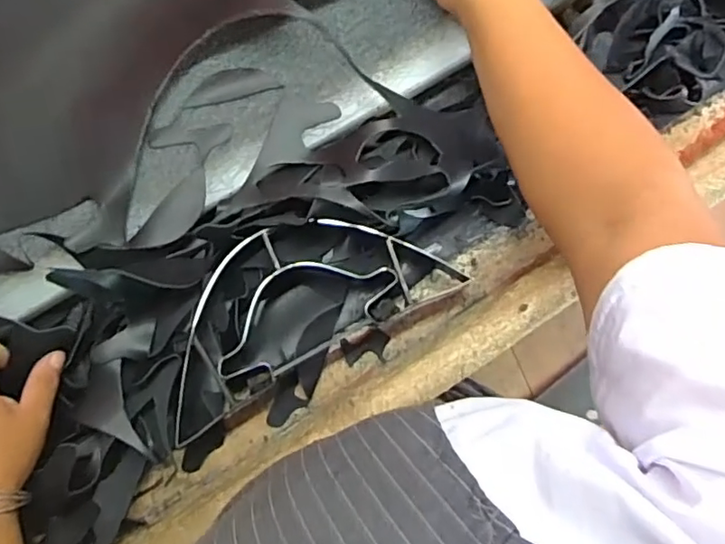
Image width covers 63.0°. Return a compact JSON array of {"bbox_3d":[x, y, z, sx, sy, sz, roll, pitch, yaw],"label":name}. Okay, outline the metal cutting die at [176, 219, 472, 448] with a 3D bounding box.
[{"bbox_3d":[-0.054,0.021,0.481,0.262,0.023,0.118,-28,90,-5],"label":"metal cutting die"}]

